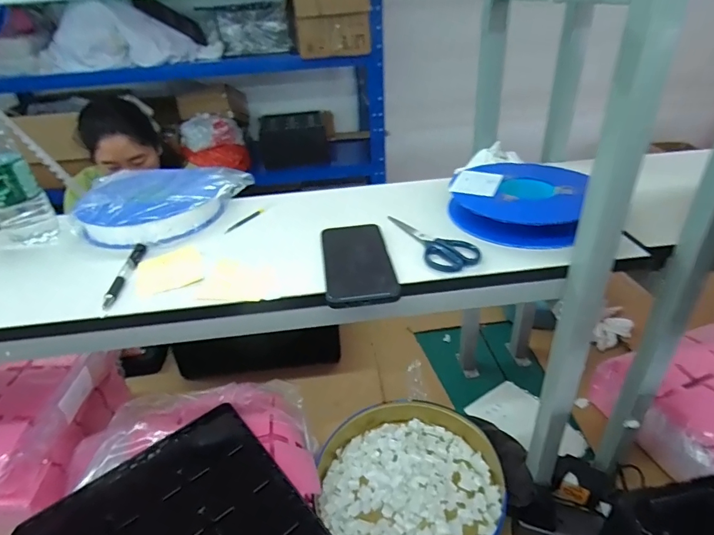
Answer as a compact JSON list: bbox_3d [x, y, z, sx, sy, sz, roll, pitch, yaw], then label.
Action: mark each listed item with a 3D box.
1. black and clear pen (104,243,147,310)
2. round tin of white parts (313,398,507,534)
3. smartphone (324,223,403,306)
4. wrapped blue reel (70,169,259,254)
[{"bbox_3d":[-0.286,0.007,0.538,0.013,0.012,0.140,-6,32,-3],"label":"black and clear pen"},{"bbox_3d":[0.088,0.354,0.735,0.294,0.069,0.280,-3,32,2],"label":"round tin of white parts"},{"bbox_3d":[0.000,-0.010,0.527,0.078,0.011,0.166,-6,32,-3],"label":"smartphone"},{"bbox_3d":[-0.308,-0.100,0.675,0.251,0.044,0.201,-2,32,3],"label":"wrapped blue reel"}]

